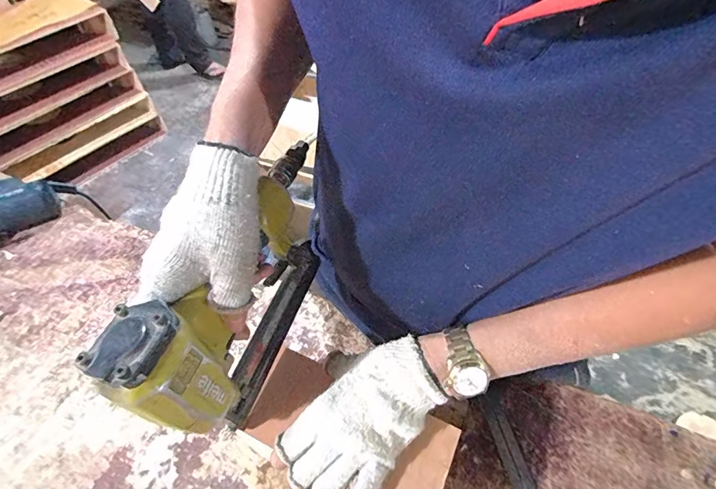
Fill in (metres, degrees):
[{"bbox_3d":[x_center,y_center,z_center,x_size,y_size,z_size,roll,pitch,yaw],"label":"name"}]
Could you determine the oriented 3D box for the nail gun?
[{"bbox_3d":[-0.090,0.043,0.350,0.059,0.135,0.246,18,48,19],"label":"nail gun"}]

